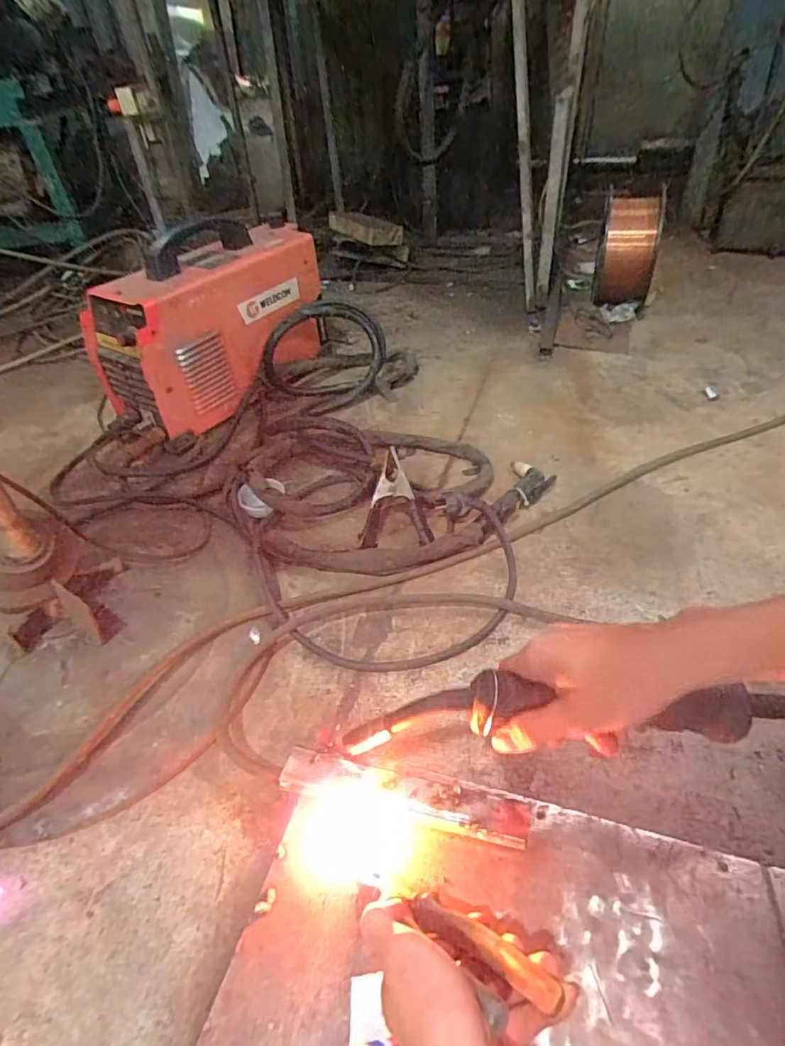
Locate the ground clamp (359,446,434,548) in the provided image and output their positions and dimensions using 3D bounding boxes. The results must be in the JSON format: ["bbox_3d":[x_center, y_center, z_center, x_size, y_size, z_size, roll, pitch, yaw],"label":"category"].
[{"bbox_3d":[0.005,-0.031,0.750,0.096,0.068,0.138,-2,43,4],"label":"ground clamp"}]

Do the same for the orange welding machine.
[{"bbox_3d":[-0.316,-0.355,1.002,0.174,0.247,0.410,24,50,29],"label":"orange welding machine"}]

